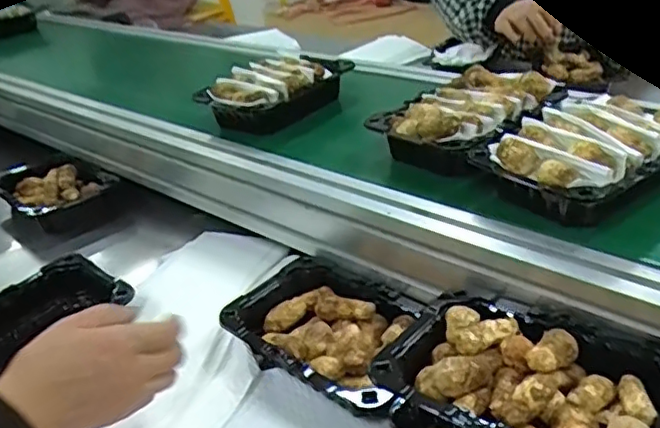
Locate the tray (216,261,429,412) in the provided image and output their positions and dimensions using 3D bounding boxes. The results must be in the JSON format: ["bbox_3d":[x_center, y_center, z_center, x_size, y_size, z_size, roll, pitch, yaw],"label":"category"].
[{"bbox_3d":[0.007,0.104,0.547,0.185,0.037,0.120,19,38,36],"label":"tray"}]

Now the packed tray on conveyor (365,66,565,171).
[{"bbox_3d":[0.136,-0.097,0.623,0.164,0.057,0.117,-31,39,-34],"label":"packed tray on conveyor"}]

